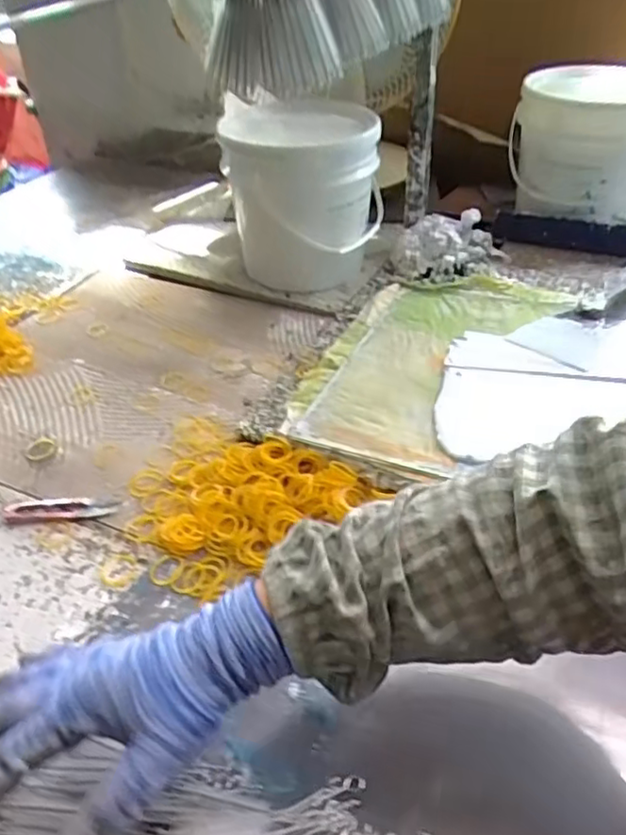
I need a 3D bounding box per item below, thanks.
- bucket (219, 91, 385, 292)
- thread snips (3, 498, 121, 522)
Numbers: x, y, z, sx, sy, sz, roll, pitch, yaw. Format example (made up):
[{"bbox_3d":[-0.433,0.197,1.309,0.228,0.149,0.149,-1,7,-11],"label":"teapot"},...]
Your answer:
[{"bbox_3d":[-0.009,-0.281,0.852,0.177,0.202,0.207,5,39,9],"label":"bucket"},{"bbox_3d":[-0.228,0.082,0.588,0.099,0.005,0.028,-3,39,0],"label":"thread snips"}]

